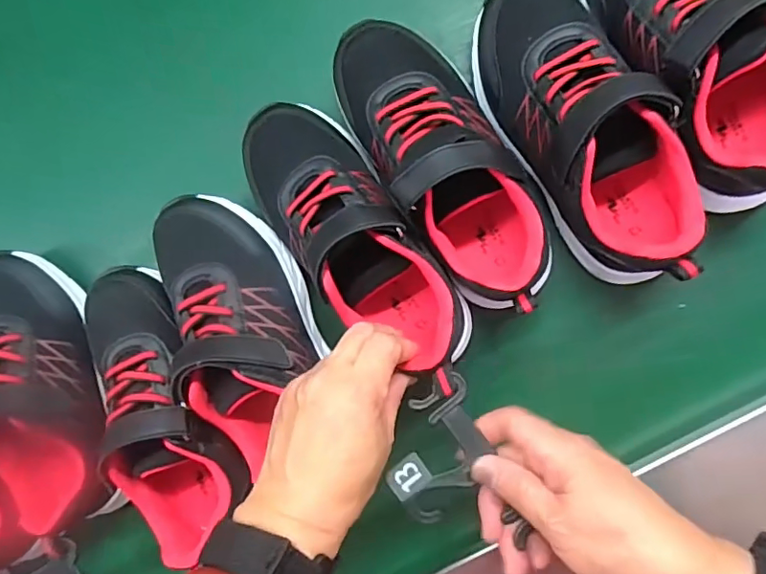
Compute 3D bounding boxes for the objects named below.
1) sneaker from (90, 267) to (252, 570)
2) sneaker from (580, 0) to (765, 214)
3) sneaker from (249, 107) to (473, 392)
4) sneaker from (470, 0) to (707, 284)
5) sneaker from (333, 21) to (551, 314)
[{"bbox_3d":[-0.153,0.081,0.366,0.076,0.068,0.195,-26,88,9],"label":"sneaker"},{"bbox_3d":[0.187,-0.144,0.328,0.077,0.093,0.208,-31,88,9],"label":"sneaker"},{"bbox_3d":[-0.023,-0.038,0.347,0.073,0.071,0.196,-38,83,9],"label":"sneaker"},{"bbox_3d":[0.122,-0.100,0.329,0.075,0.075,0.197,-30,88,9],"label":"sneaker"},{"bbox_3d":[0.040,-0.084,0.350,0.073,0.092,0.196,-33,87,9],"label":"sneaker"}]

